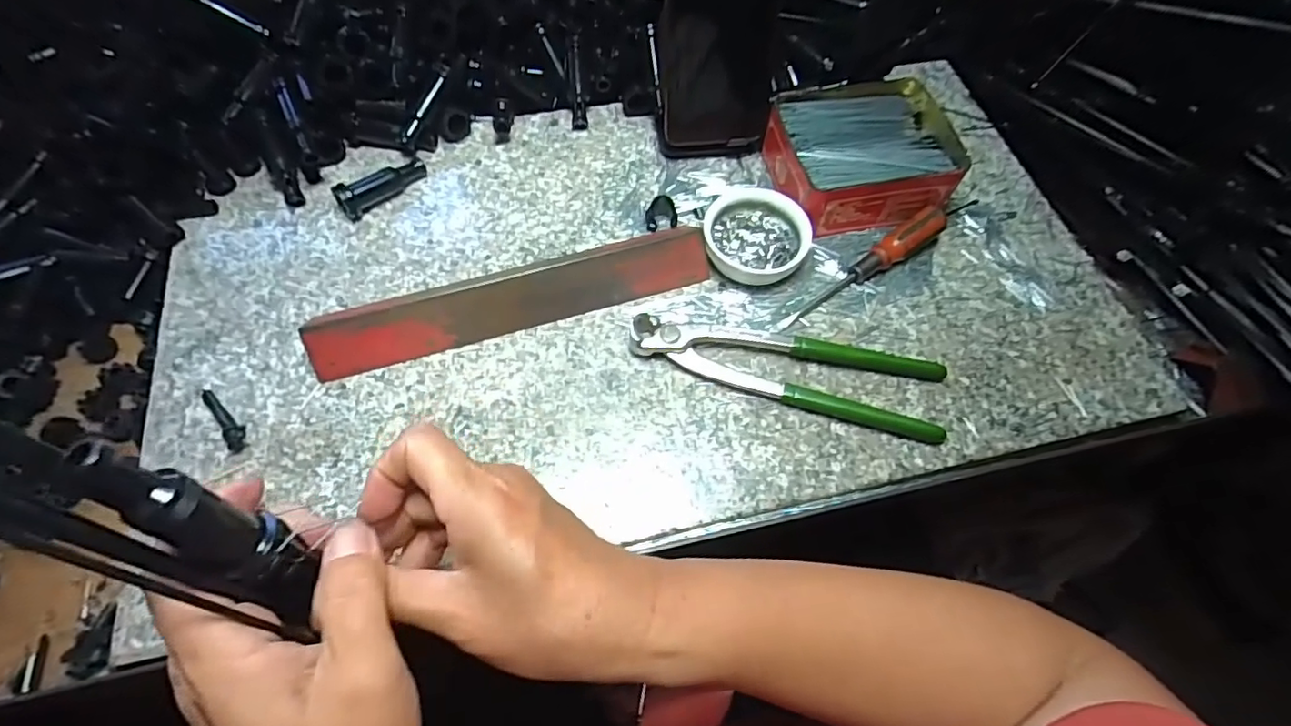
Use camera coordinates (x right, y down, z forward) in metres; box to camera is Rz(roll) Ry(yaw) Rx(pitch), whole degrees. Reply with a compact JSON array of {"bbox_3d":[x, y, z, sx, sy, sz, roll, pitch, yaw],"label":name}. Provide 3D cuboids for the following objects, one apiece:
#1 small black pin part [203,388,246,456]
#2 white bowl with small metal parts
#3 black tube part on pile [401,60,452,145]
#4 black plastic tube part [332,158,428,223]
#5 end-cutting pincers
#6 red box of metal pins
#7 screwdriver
[{"bbox_3d":[-0.250,0.031,0.350,0.012,0.009,0.049,-40,71,-21],"label":"small black pin part"},{"bbox_3d":[0.076,-0.086,0.414,0.070,0.028,0.067,1,62,-2],"label":"white bowl with small metal parts"},{"bbox_3d":[-0.165,-0.194,0.444,0.010,0.008,0.067,25,87,10],"label":"black tube part on pile"},{"bbox_3d":[-0.192,-0.131,0.432,0.019,0.023,0.070,37,66,16],"label":"black plastic tube part"},{"bbox_3d":[0.091,-0.002,0.381,0.198,0.017,0.055,15,62,5],"label":"end-cutting pincers"},{"bbox_3d":[0.156,-0.153,0.440,0.121,0.044,0.109,-10,63,-8],"label":"red box of metal pins"},{"bbox_3d":[0.150,-0.063,0.406,0.147,0.024,0.019,-33,68,-18],"label":"screwdriver"}]

